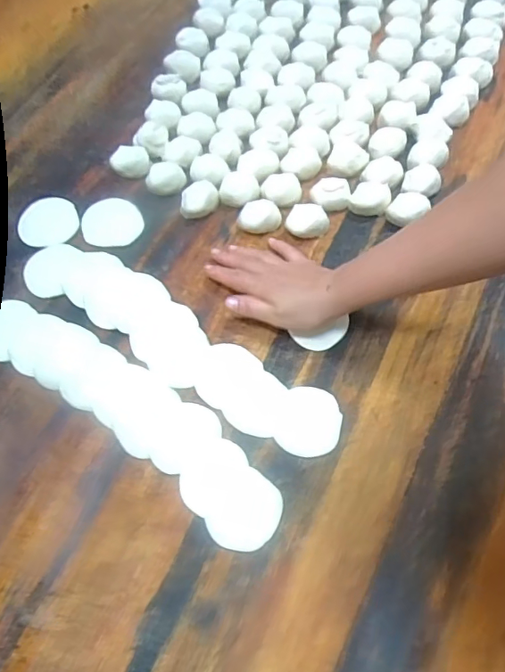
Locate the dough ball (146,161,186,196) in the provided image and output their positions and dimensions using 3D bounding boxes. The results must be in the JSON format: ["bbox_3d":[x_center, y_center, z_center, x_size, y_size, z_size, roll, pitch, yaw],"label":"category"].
[{"bbox_3d":[-0.105,-0.191,0.608,0.046,0.027,0.036,-12,65,-4],"label":"dough ball"}]

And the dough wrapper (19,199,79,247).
[{"bbox_3d":[-0.244,-0.137,0.600,0.066,0.004,0.066,1,70,-4],"label":"dough wrapper"}]

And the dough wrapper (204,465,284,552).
[{"bbox_3d":[-0.008,0.158,0.459,0.067,0.004,0.070,11,66,8],"label":"dough wrapper"}]

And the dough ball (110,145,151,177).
[{"bbox_3d":[-0.151,-0.216,0.621,0.044,0.036,0.030,-9,65,-2],"label":"dough ball"}]

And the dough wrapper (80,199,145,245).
[{"bbox_3d":[-0.168,-0.137,0.599,0.072,0.005,0.068,-4,65,0],"label":"dough wrapper"}]

